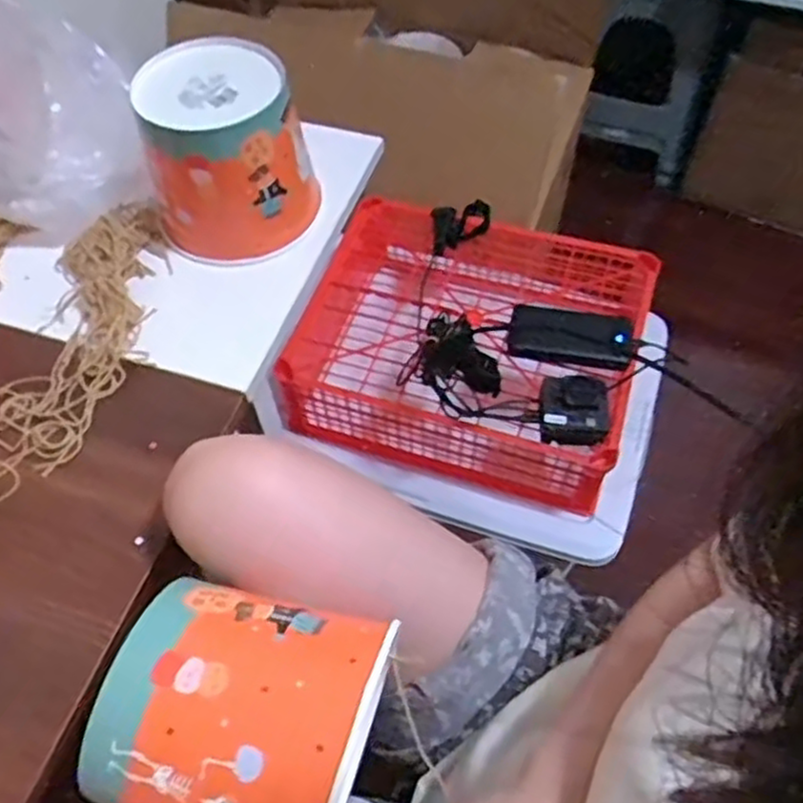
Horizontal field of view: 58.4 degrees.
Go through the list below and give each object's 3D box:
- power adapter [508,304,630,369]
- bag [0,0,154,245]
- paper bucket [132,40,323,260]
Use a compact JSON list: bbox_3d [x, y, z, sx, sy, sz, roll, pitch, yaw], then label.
[{"bbox_3d":[0.226,-0.088,0.965,0.162,0.039,0.078,5,58,4],"label":"power adapter"},{"bbox_3d":[-0.327,-0.254,0.656,0.166,0.166,0.134,-33,63,-19],"label":"bag"},{"bbox_3d":[-0.161,-0.227,0.656,0.144,0.138,0.131,-21,59,-12],"label":"paper bucket"}]

